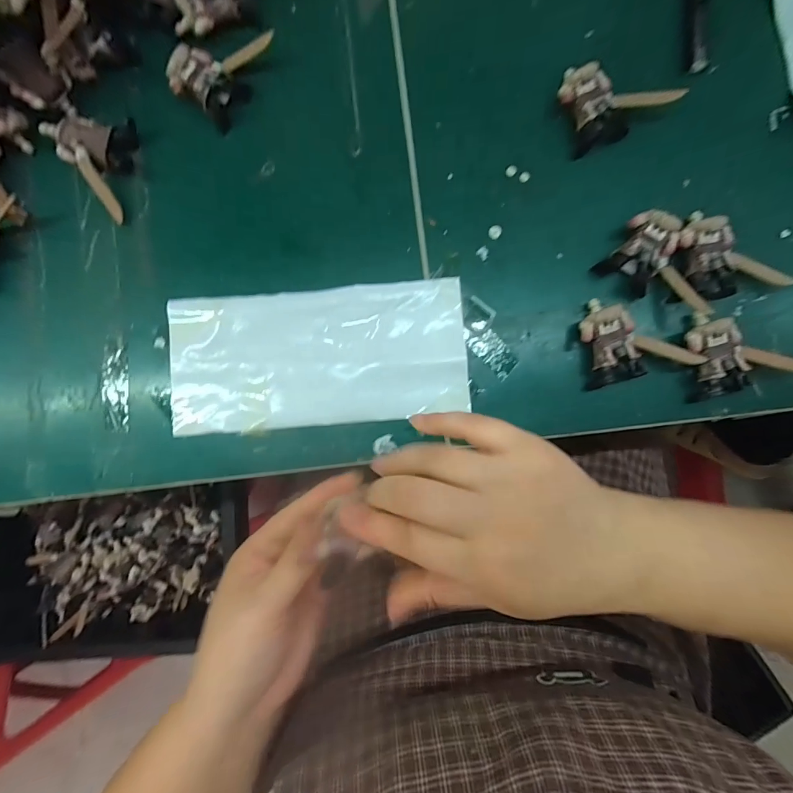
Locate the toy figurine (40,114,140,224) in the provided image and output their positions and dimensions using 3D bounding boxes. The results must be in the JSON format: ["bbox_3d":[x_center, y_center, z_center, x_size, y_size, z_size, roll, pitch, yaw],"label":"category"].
[{"bbox_3d":[-0.225,-0.171,0.288,0.055,0.023,0.069,12,87,2],"label":"toy figurine"}]

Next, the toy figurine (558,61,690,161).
[{"bbox_3d":[0.155,-0.216,0.284,0.071,0.021,0.053,-25,87,0],"label":"toy figurine"}]

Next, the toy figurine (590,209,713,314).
[{"bbox_3d":[0.186,-0.091,0.276,0.072,0.023,0.051,35,88,3],"label":"toy figurine"}]

